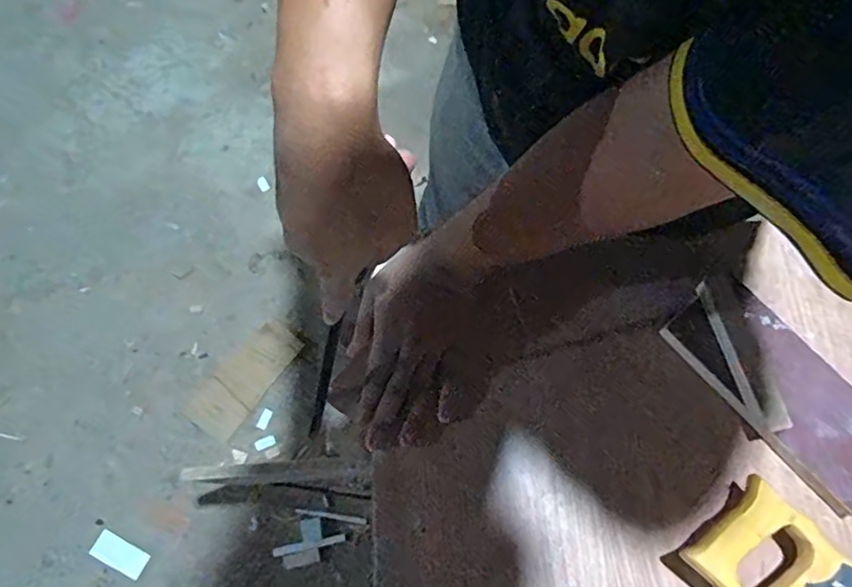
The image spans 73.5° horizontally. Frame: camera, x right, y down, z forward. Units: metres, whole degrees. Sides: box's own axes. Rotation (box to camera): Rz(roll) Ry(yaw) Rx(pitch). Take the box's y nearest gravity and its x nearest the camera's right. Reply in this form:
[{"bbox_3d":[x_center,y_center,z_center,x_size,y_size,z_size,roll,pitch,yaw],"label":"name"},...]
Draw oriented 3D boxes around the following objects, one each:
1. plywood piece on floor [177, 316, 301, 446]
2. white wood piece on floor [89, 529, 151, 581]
[{"bbox_3d":[-0.401,0.184,1.265,0.133,0.012,0.271,29,68,21],"label":"plywood piece on floor"},{"bbox_3d":[-0.605,0.514,1.125,0.108,0.009,0.052,28,72,8],"label":"white wood piece on floor"}]

